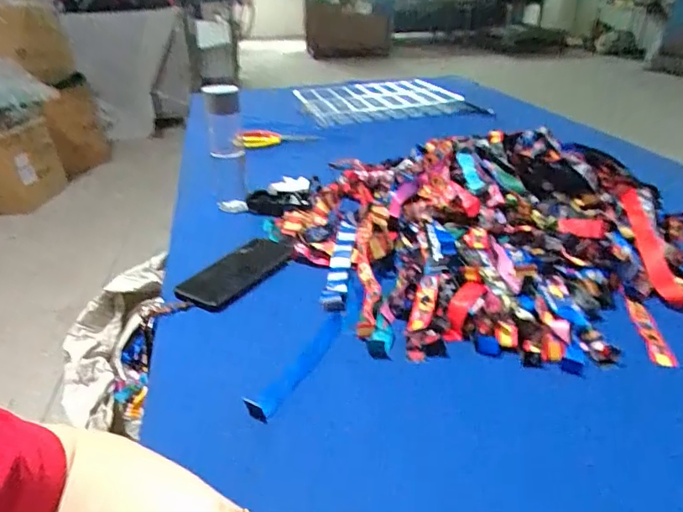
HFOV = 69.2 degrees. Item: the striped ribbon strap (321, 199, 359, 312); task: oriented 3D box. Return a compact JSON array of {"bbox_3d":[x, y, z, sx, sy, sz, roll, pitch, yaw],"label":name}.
[{"bbox_3d":[0.002,-0.014,0.674,0.029,0.027,0.245,1,29,6],"label":"striped ribbon strap"}]

